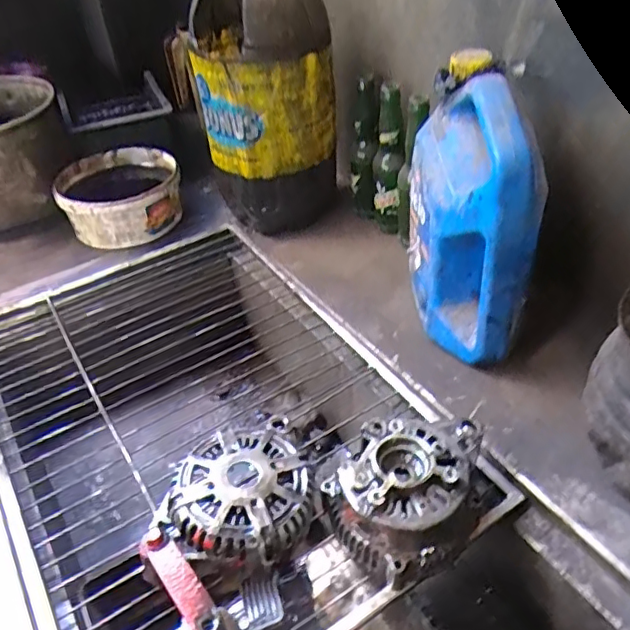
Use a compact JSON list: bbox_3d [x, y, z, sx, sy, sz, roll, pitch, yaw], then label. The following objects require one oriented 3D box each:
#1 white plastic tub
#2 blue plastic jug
[{"bbox_3d":[-0.307,-0.196,0.903,0.184,0.079,0.162,-13,46,-14],"label":"white plastic tub"},{"bbox_3d":[0.165,-0.102,0.617,0.106,0.279,0.159,-2,41,3],"label":"blue plastic jug"}]

